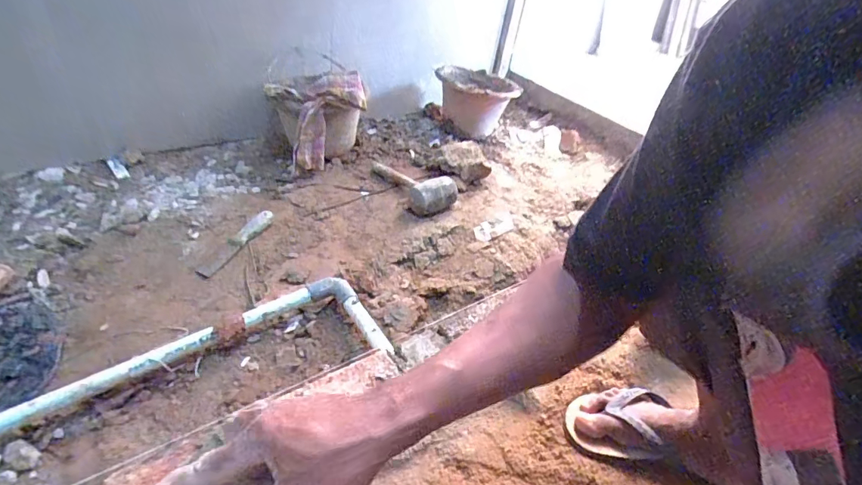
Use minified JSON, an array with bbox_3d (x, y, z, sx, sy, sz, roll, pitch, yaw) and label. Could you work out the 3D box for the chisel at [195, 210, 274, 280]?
[{"bbox_3d":[-0.377,-0.006,0.884,0.037,0.019,0.191,22,39,14],"label":"chisel"}]

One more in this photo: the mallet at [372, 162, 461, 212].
[{"bbox_3d":[-0.043,-0.142,1.107,0.108,0.076,0.304,-14,28,-24],"label":"mallet"}]

